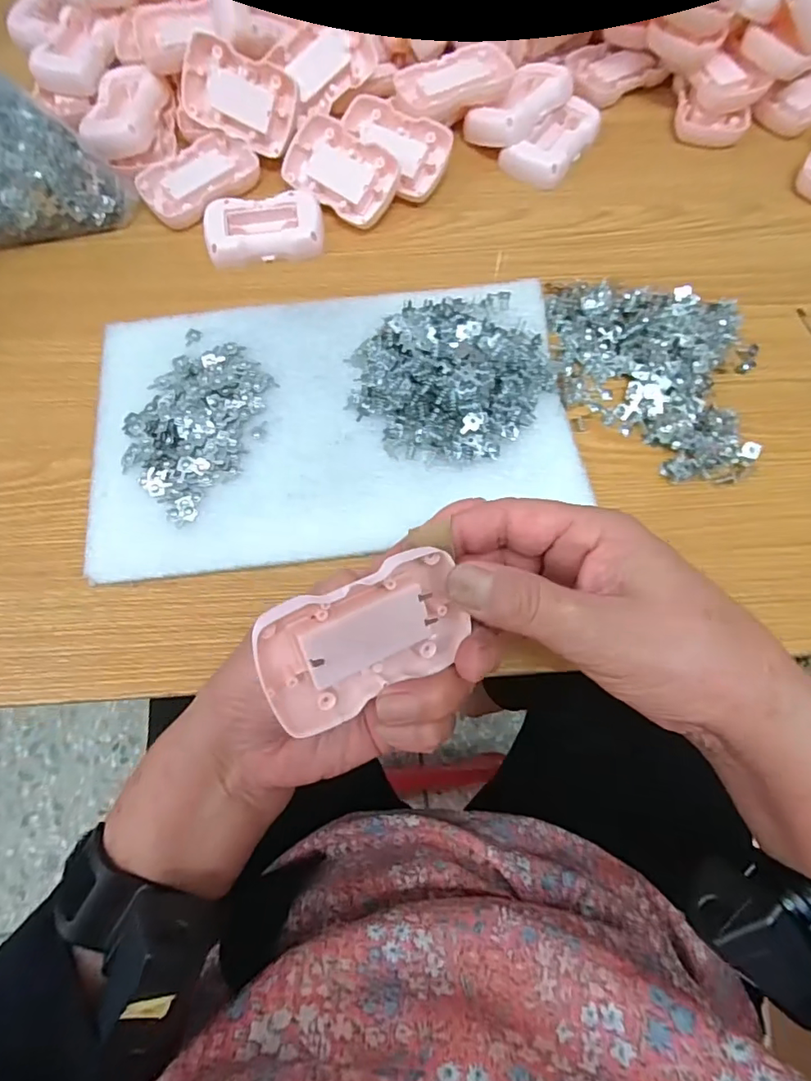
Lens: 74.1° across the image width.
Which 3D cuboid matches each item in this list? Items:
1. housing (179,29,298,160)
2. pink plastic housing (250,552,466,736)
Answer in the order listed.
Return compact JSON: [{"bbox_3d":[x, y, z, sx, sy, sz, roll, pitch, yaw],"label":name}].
[{"bbox_3d":[-0.128,-0.339,0.410,0.090,0.011,0.054,26,117,-1],"label":"housing"},{"bbox_3d":[-0.016,0.037,0.220,0.086,0.017,0.056,-24,116,-23],"label":"pink plastic housing"}]

